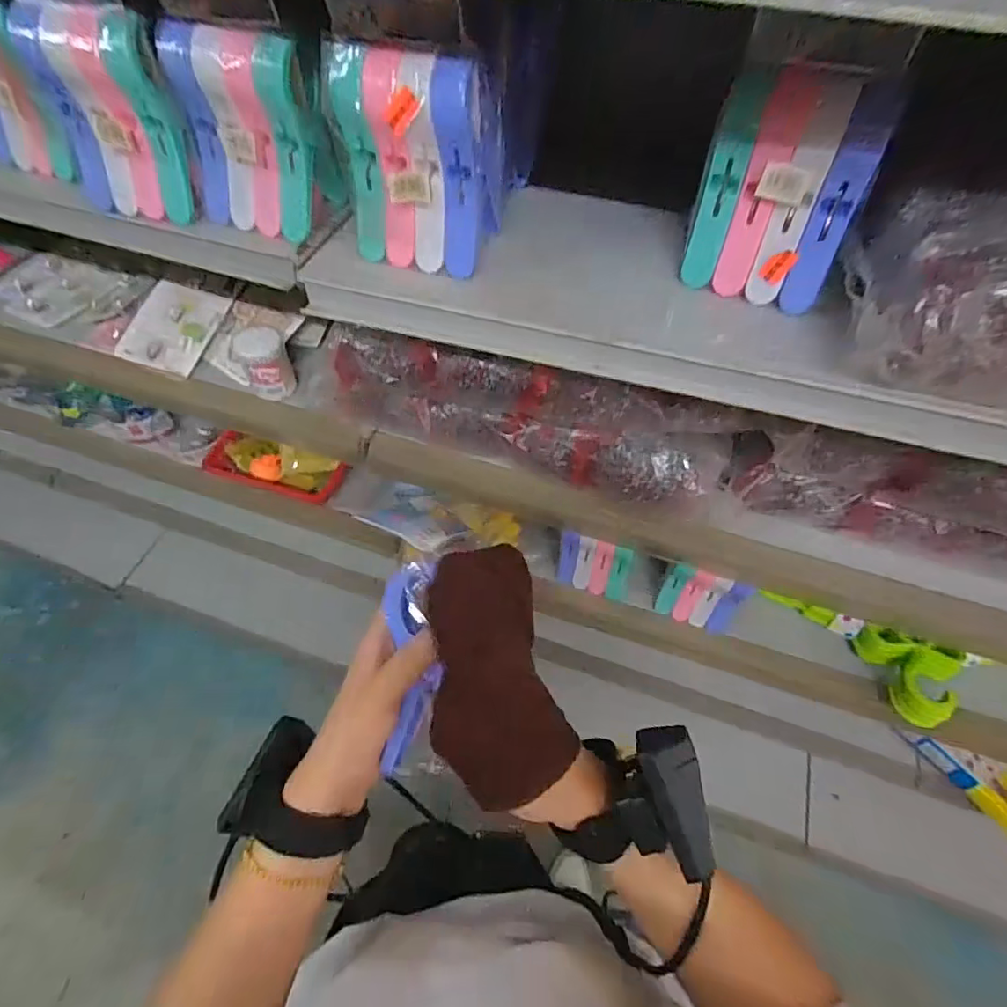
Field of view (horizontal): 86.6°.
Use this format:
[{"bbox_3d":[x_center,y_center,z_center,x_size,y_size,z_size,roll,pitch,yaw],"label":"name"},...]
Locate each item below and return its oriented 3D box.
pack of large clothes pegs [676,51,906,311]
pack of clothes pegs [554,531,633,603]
[{"bbox_3d":[0.184,-0.208,0.357,0.102,0.129,0.040,23,59,14],"label":"pack of large clothes pegs"},{"bbox_3d":[0.126,0.093,0.751,0.103,0.114,0.030,20,59,12],"label":"pack of clothes pegs"}]

